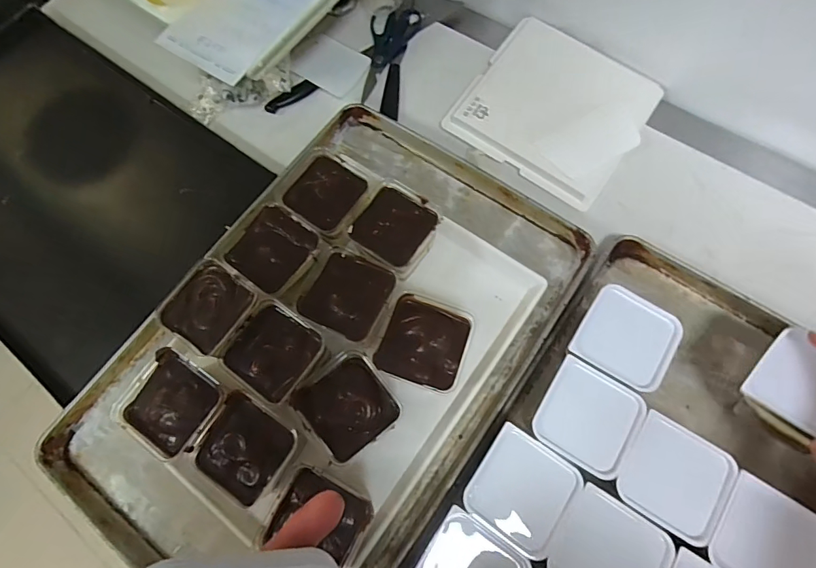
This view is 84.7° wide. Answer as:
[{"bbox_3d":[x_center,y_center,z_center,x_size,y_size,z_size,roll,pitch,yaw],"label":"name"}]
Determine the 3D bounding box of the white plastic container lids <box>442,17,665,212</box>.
[{"bbox_3d":[0.211,-0.252,0.643,0.251,0.038,0.215,33,77,14],"label":"white plastic container lids"}]

